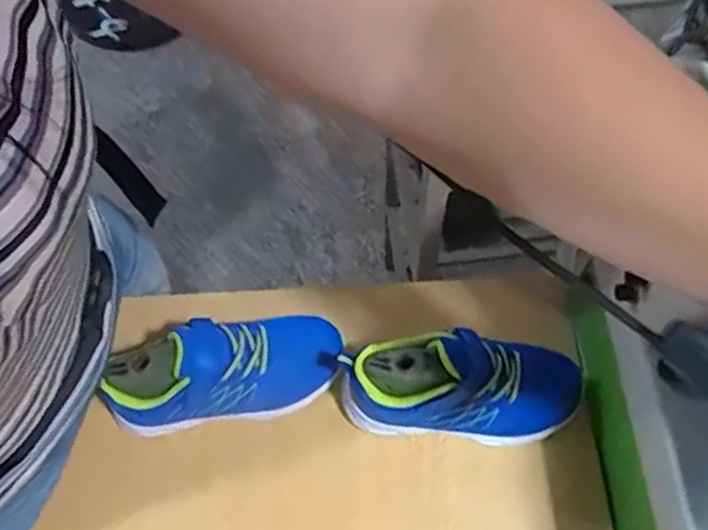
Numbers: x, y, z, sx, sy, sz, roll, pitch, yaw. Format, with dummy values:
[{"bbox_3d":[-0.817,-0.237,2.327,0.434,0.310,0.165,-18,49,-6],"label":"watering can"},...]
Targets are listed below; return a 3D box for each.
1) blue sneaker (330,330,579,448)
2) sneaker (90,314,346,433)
[{"bbox_3d":[0.086,0.096,0.535,0.194,0.079,0.072,-2,63,2],"label":"blue sneaker"},{"bbox_3d":[-0.107,0.093,0.554,0.189,0.095,0.075,-8,62,-17],"label":"sneaker"}]

